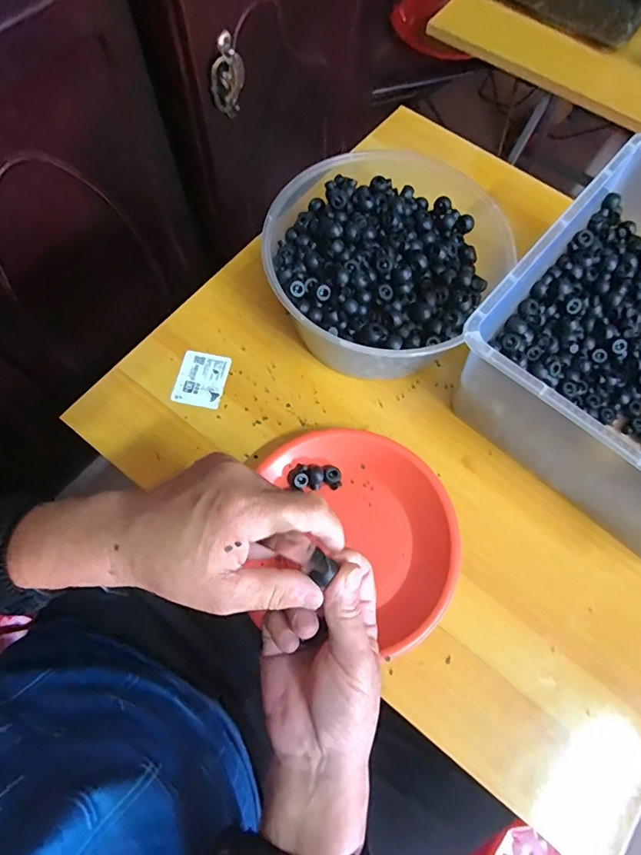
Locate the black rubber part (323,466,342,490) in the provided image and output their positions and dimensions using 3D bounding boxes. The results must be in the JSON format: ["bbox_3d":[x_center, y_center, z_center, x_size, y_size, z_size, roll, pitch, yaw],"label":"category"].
[{"bbox_3d":[0.011,0.047,0.437,0.016,0.010,0.021,-5,70,-4],"label":"black rubber part"}]

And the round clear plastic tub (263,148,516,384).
[{"bbox_3d":[0.063,-0.161,0.473,0.215,0.092,0.242,37,72,11],"label":"round clear plastic tub"}]

